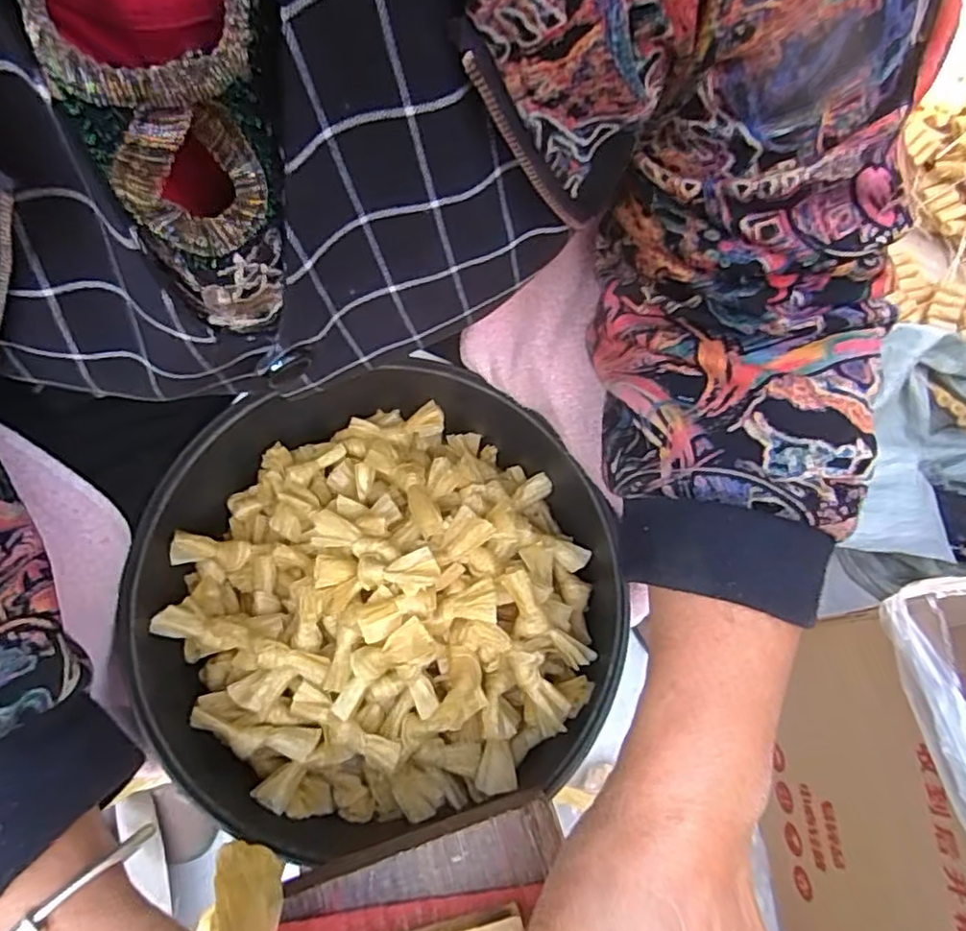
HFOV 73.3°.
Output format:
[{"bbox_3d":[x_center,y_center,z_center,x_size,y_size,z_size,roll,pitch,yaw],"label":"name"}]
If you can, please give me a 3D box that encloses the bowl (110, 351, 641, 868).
[{"bbox_3d":[-0.066,0.080,0.431,0.286,0.101,0.286,0,75,-1],"label":"bowl"}]

